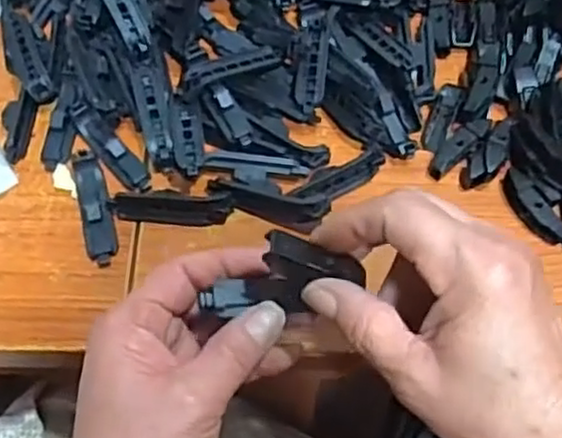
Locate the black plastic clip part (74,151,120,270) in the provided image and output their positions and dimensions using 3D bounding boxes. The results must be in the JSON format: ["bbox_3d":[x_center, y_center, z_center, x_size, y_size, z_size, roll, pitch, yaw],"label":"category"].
[{"bbox_3d":[-0.114,-0.010,0.434,0.019,0.011,0.077,-12,62,-8],"label":"black plastic clip part"}]

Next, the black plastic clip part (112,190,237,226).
[{"bbox_3d":[-0.066,-0.008,0.434,0.073,0.006,0.020,5,61,2],"label":"black plastic clip part"}]

